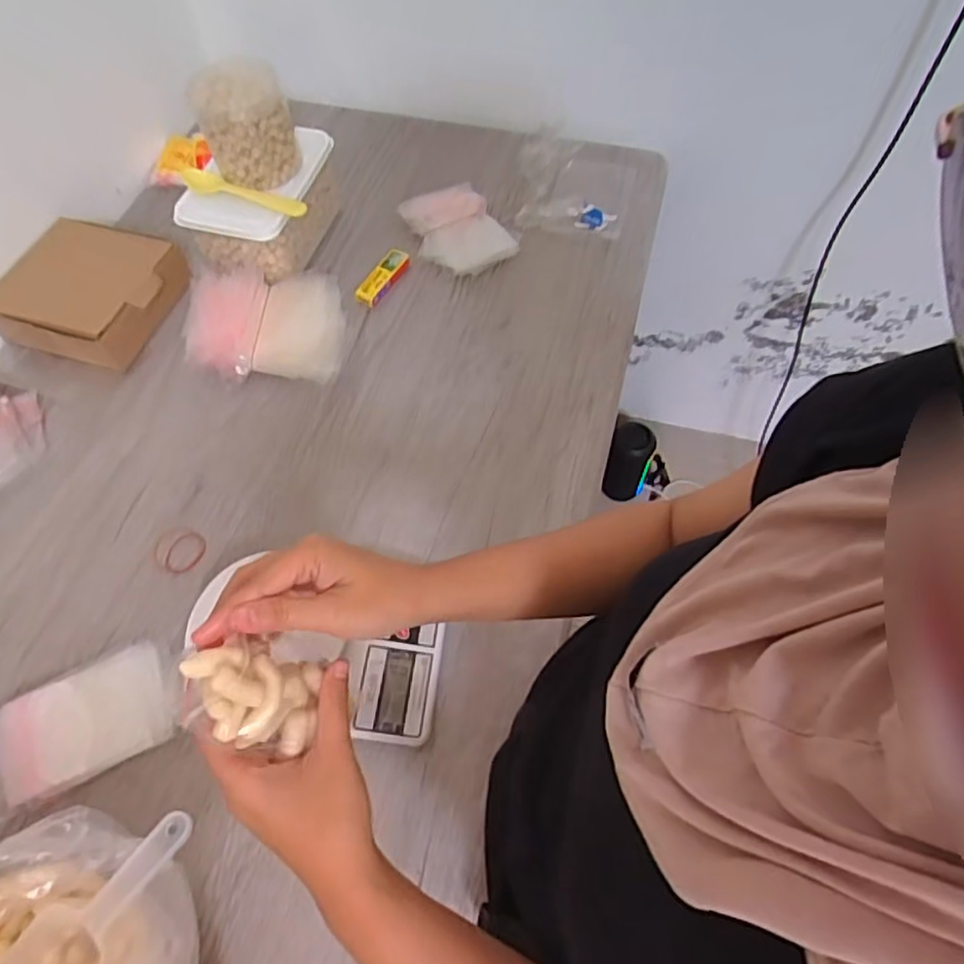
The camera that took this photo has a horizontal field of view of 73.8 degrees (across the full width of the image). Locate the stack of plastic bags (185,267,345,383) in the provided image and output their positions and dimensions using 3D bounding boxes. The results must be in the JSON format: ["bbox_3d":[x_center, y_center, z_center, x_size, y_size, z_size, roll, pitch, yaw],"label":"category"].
[{"bbox_3d":[-0.235,-0.179,0.708,0.161,0.063,0.140,3,60,3],"label":"stack of plastic bags"}]

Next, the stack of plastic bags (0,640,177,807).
[{"bbox_3d":[-0.334,0.200,0.534,0.139,0.014,0.089,-28,63,-14],"label":"stack of plastic bags"}]

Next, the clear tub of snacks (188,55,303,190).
[{"bbox_3d":[-0.258,-0.396,0.701,0.094,0.100,0.077,-14,61,-7],"label":"clear tub of snacks"}]

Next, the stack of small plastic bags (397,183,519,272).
[{"bbox_3d":[-0.029,-0.317,0.801,0.112,0.022,0.137,-30,64,-15],"label":"stack of small plastic bags"}]

